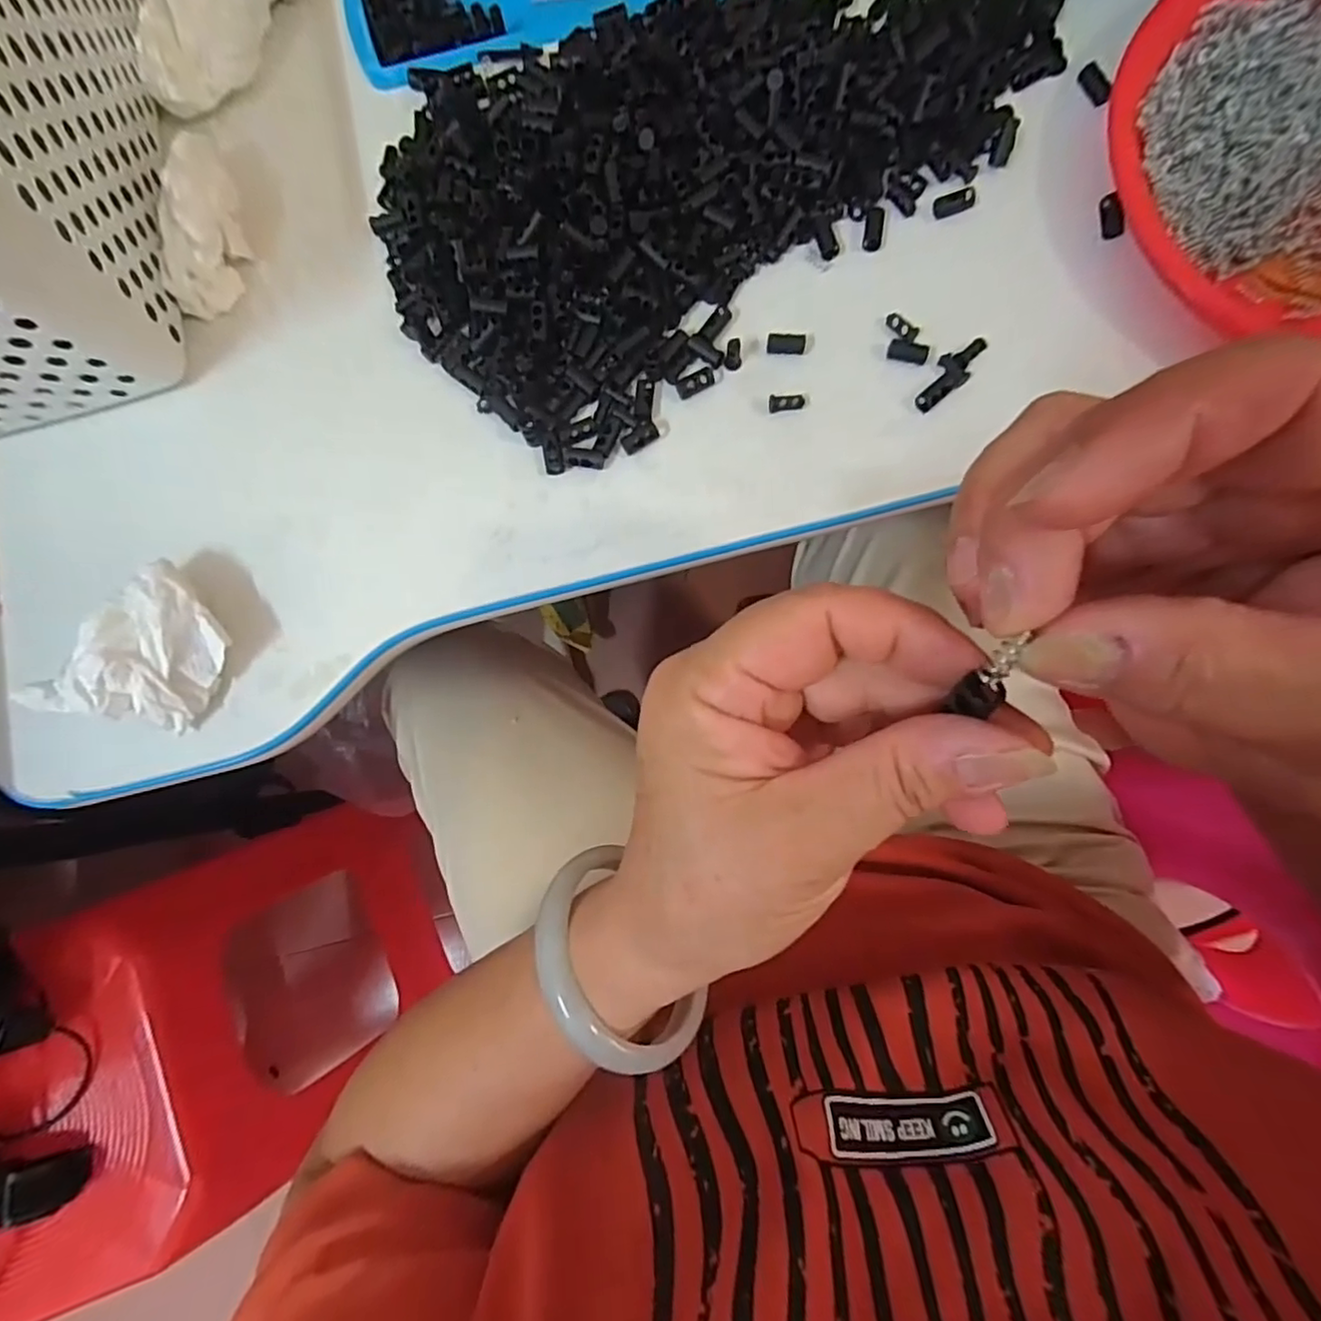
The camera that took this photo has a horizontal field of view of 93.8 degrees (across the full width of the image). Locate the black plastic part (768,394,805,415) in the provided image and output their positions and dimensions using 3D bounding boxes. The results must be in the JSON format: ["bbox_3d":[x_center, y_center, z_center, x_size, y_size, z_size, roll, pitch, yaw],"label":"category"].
[{"bbox_3d":[0.061,-0.124,0.297,0.017,0.005,0.008,-7,85,2],"label":"black plastic part"}]

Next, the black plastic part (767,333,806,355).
[{"bbox_3d":[0.061,-0.153,0.300,0.019,0.006,0.007,3,83,3],"label":"black plastic part"}]

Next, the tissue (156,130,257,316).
[{"bbox_3d":[-0.229,-0.218,0.309,0.031,0.028,0.081,5,86,3],"label":"tissue"}]

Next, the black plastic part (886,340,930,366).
[{"bbox_3d":[0.118,-0.147,0.295,0.019,0.004,0.009,23,86,16],"label":"black plastic part"}]

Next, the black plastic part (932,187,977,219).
[{"bbox_3d":[0.145,-0.226,0.304,0.022,0.004,0.009,-19,82,0],"label":"black plastic part"}]

